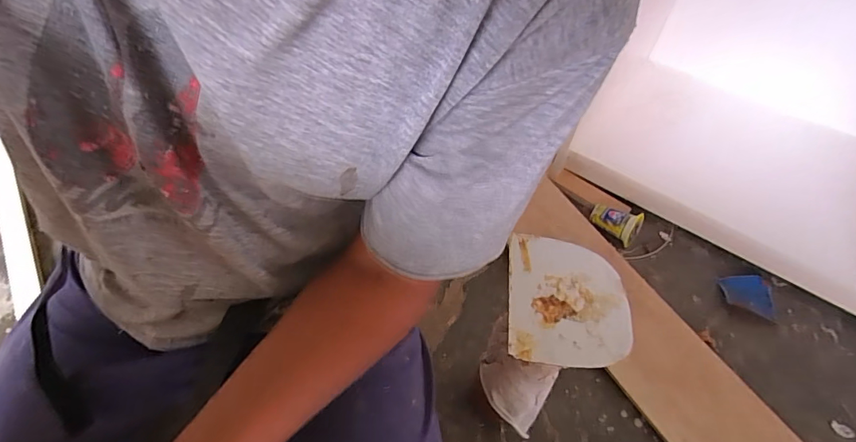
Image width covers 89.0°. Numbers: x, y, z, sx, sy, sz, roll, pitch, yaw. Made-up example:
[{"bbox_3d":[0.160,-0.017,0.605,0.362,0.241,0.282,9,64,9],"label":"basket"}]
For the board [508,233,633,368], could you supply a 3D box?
[{"bbox_3d":[0.138,0.078,0.430,0.117,0.007,0.135,9,51,0],"label":"board"}]

